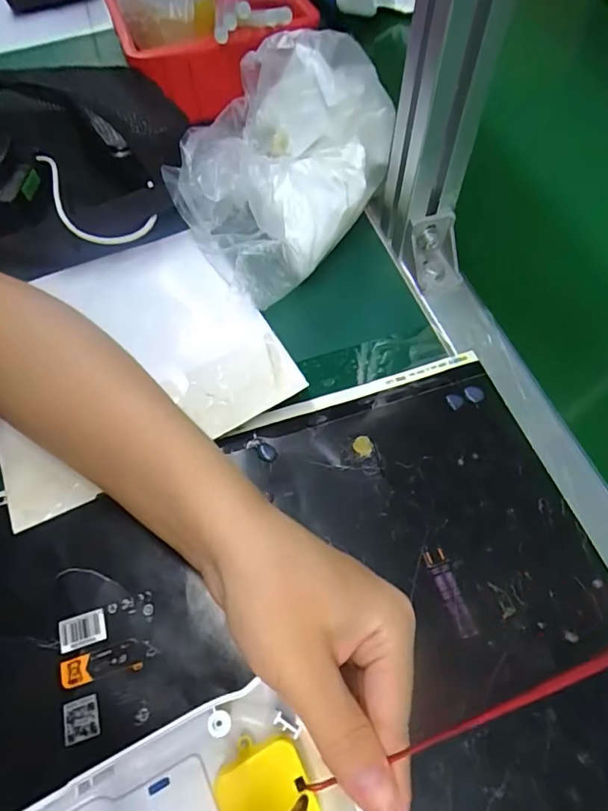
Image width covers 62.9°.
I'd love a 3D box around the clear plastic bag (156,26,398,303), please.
[{"bbox_3d":[-0.026,-0.191,0.383,0.156,0.085,0.203,23,64,14],"label":"clear plastic bag"}]

